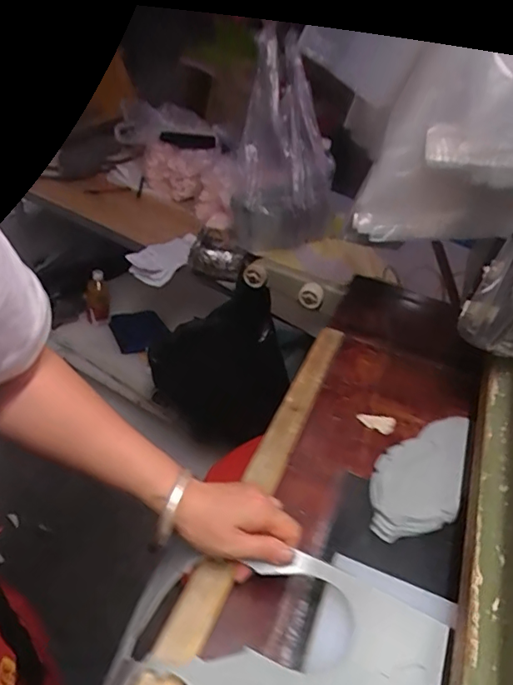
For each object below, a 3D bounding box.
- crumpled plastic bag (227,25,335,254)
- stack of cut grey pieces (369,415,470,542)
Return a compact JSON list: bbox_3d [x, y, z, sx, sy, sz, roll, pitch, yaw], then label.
[{"bbox_3d":[0.067,-0.434,1.164,0.247,0.454,0.136,4,40,-6],"label":"crumpled plastic bag"},{"bbox_3d":[0.184,0.141,0.572,0.091,0.013,0.202,20,41,13],"label":"stack of cut grey pieces"}]

